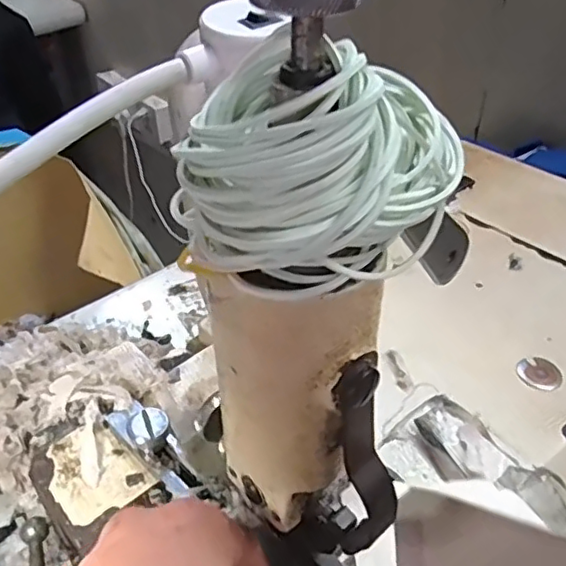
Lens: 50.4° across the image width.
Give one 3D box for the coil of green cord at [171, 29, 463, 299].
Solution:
[{"bbox_3d":[0.007,-0.027,0.144,0.062,0.044,0.047,-20,45,-22],"label":"coil of green cord"}]

